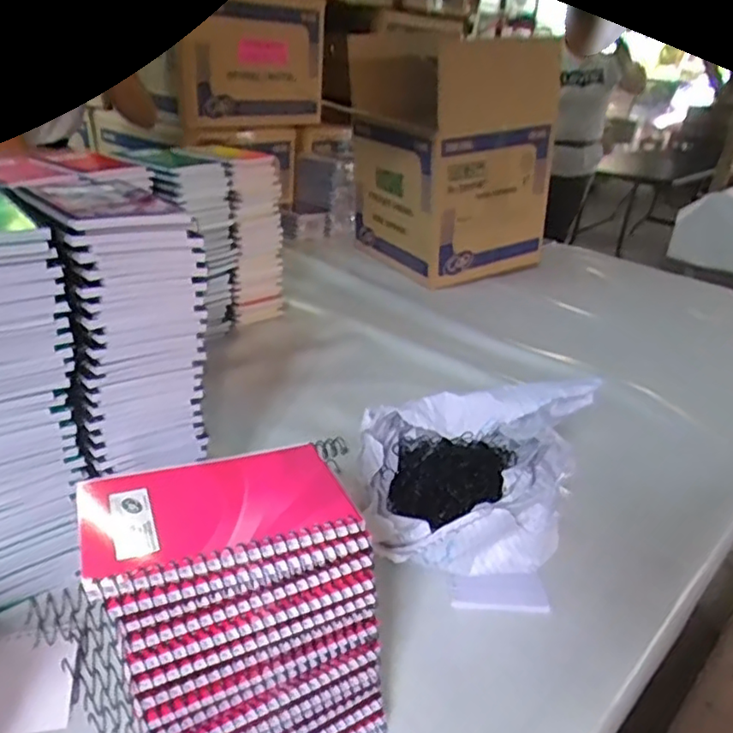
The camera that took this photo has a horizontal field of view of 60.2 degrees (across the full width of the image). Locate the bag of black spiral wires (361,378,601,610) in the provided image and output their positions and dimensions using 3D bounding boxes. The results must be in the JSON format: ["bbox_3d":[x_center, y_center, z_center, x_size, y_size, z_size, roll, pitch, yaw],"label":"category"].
[{"bbox_3d":[0.103,0.105,0.555,0.211,0.126,0.163,3,27,-5],"label":"bag of black spiral wires"}]

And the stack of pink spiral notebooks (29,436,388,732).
[{"bbox_3d":[-0.080,0.151,0.357,0.160,0.177,0.103,-12,32,-30],"label":"stack of pink spiral notebooks"}]

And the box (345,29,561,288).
[{"bbox_3d":[0.163,-0.413,1.291,0.307,0.425,0.346,-13,32,-31],"label":"box"}]

